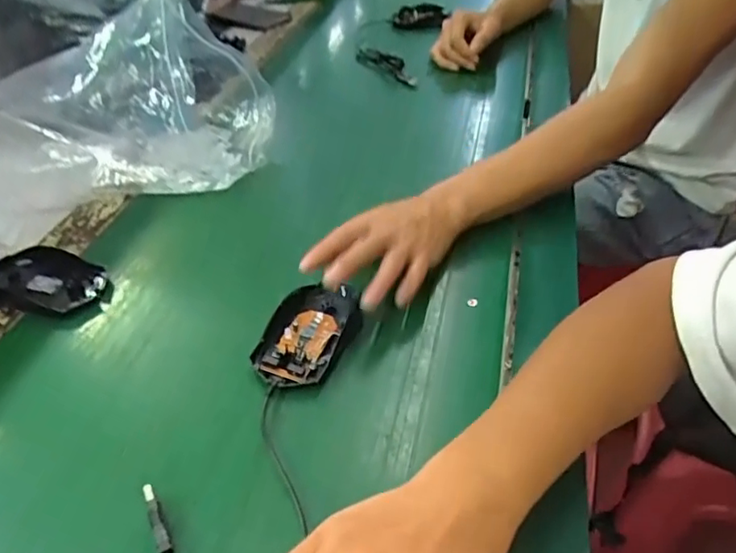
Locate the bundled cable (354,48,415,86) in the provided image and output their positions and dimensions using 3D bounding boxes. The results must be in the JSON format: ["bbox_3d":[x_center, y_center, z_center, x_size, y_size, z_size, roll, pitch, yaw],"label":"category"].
[{"bbox_3d":[0.027,-0.302,0.830,0.022,0.030,0.135,-23,46,-23],"label":"bundled cable"}]

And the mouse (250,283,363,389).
[{"bbox_3d":[-0.045,0.042,0.463,0.072,0.020,0.107,6,43,10],"label":"mouse"}]

